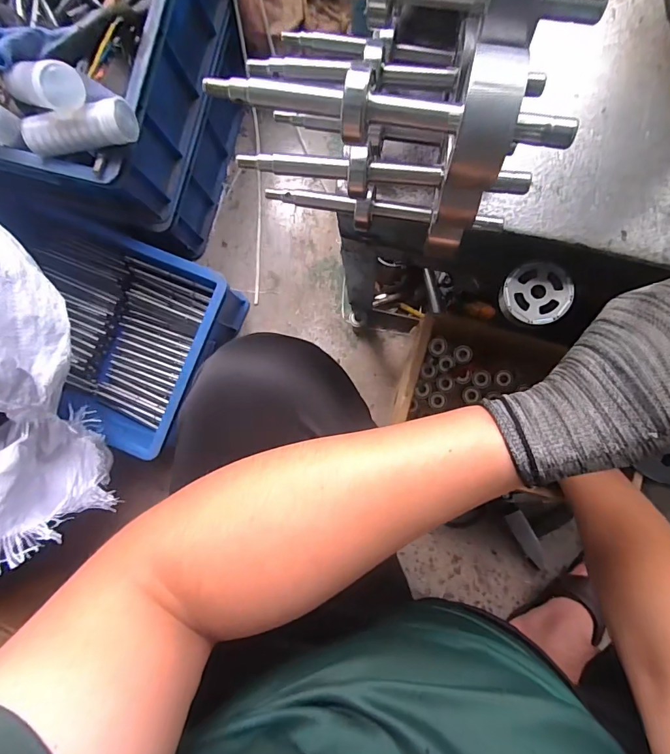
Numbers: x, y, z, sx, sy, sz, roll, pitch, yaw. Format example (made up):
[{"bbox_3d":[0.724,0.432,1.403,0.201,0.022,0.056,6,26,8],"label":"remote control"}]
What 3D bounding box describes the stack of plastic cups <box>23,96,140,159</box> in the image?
[{"bbox_3d":[-0.288,-0.278,0.477,0.126,0.041,0.044,-6,88,4],"label":"stack of plastic cups"}]

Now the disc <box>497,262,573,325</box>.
[{"bbox_3d":[0.161,-0.067,0.344,0.054,0.009,0.049,-4,88,4],"label":"disc"}]

